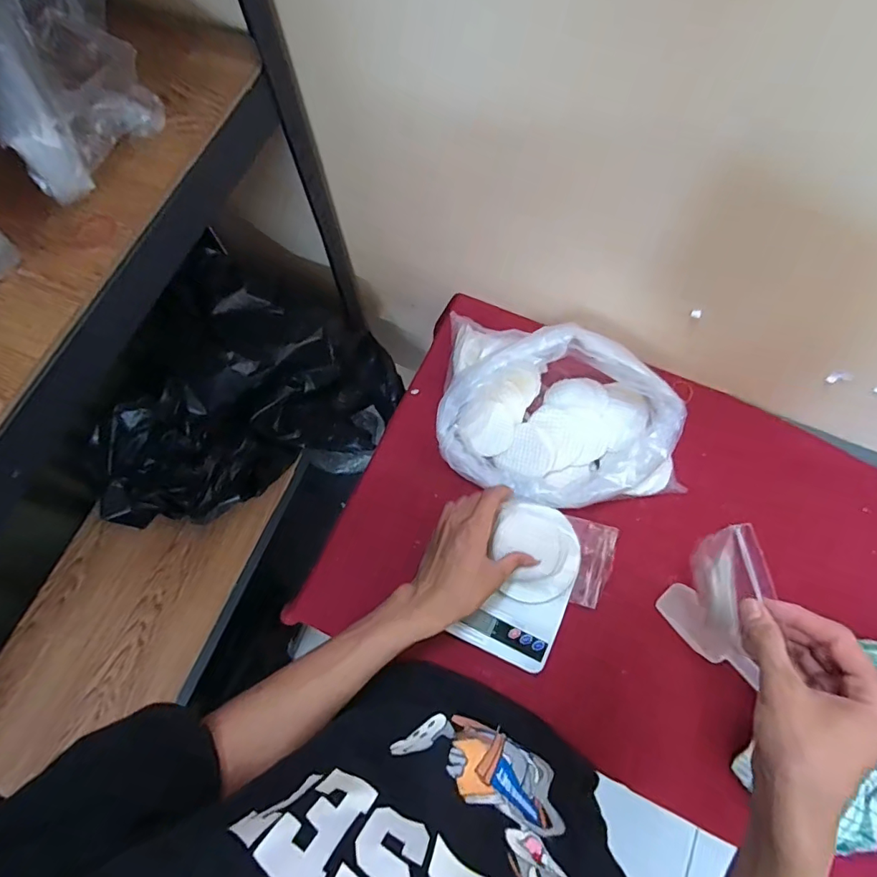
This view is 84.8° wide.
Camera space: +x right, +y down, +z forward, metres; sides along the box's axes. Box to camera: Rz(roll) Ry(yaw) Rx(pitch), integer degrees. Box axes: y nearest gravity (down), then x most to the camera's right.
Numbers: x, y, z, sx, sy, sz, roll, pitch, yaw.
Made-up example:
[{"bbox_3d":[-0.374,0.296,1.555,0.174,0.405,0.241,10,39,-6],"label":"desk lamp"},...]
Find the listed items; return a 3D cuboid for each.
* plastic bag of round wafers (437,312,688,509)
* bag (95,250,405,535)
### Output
[{"bbox_3d":[0.153,-0.040,0.594,0.300,0.126,0.237,7,71,4],"label":"plastic bag of round wafers"},{"bbox_3d":[-0.281,-0.030,0.772,0.335,0.216,0.426,22,73,8],"label":"bag"}]

